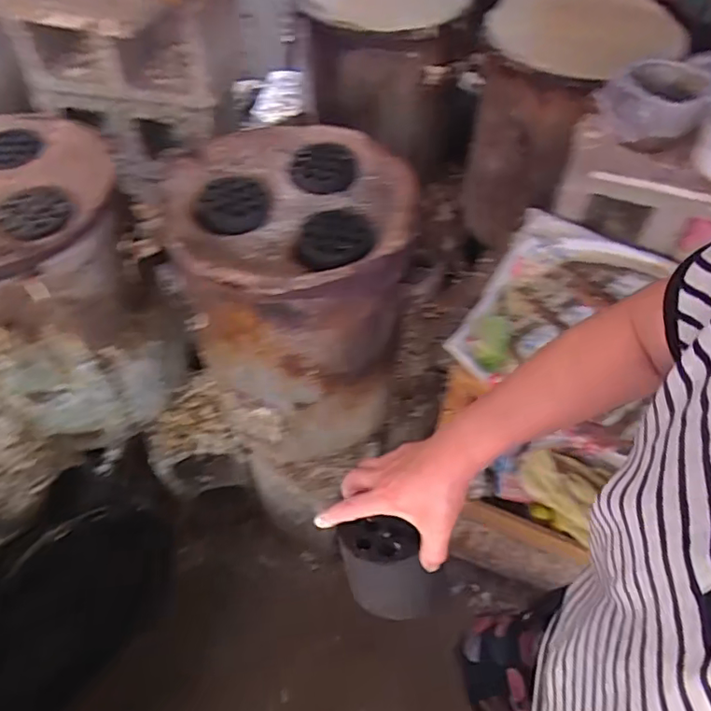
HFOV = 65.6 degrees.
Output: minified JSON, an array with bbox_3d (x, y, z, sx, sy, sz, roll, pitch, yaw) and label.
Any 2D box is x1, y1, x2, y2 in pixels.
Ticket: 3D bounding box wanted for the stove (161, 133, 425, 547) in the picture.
[{"bbox_3d":[-0.079,-0.059,0.968,0.355,0.495,0.395,-14,54,-11],"label":"stove"}]

